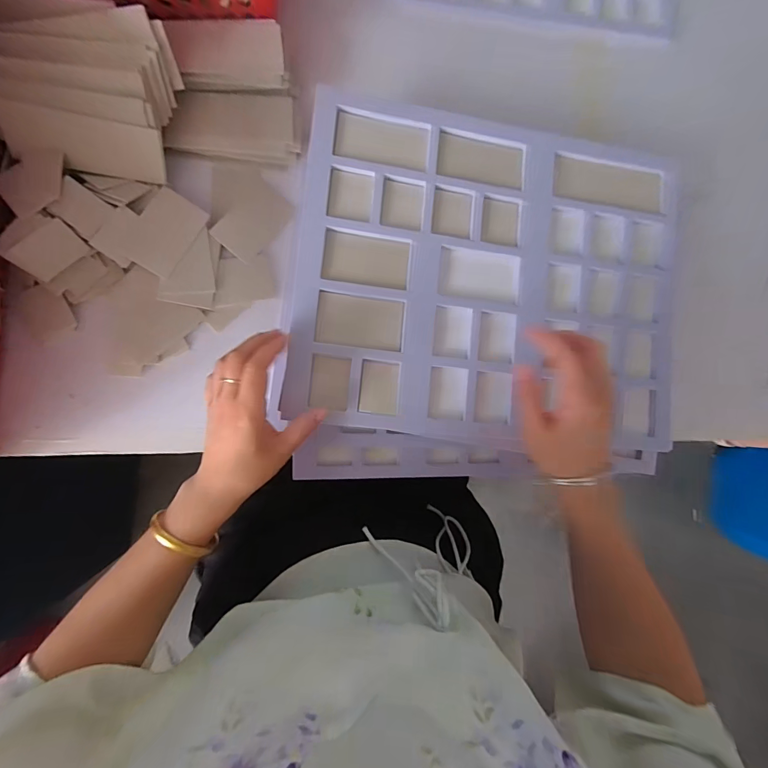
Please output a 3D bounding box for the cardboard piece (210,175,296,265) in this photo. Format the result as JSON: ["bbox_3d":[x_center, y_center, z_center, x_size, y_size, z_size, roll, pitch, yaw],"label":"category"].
[{"bbox_3d":[-0.151,-0.190,0.457,0.055,0.008,0.090,37,83,-5],"label":"cardboard piece"}]

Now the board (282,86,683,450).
[{"bbox_3d":[0.126,-0.116,0.428,0.426,0.014,0.347,6,87,-8],"label":"board"}]

